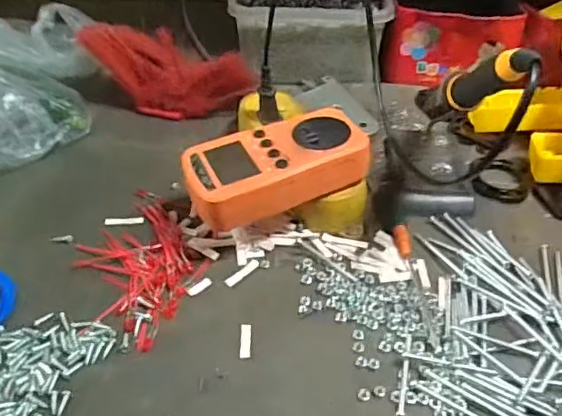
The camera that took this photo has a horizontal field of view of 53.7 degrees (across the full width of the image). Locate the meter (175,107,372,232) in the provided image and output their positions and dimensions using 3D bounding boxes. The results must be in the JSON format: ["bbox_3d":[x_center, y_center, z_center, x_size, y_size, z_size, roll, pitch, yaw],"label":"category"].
[{"bbox_3d":[-0.005,-0.033,0.396,0.125,0.032,0.066,-18,46,-20],"label":"meter"}]

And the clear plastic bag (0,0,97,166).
[{"bbox_3d":[-0.255,-0.133,0.514,0.140,0.088,0.209,-5,43,-7],"label":"clear plastic bag"}]

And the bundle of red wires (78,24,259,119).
[{"bbox_3d":[-0.105,-0.131,0.535,0.161,0.070,0.047,5,43,4],"label":"bundle of red wires"}]

